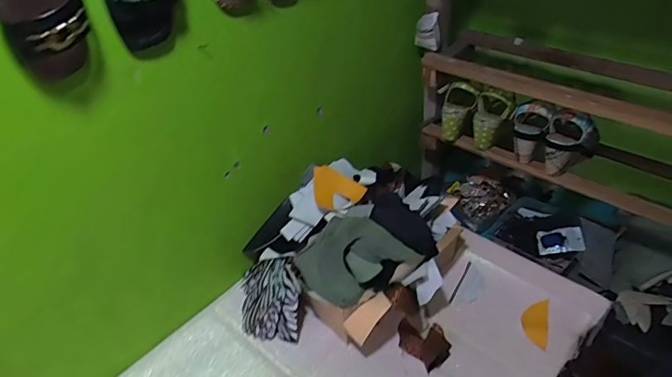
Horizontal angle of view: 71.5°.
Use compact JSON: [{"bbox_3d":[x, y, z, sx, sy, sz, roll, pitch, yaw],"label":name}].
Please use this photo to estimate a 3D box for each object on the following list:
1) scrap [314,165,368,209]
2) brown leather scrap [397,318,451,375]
[{"bbox_3d":[-0.001,0.002,0.980,0.114,0.030,0.077,29,82,10],"label":"scrap"},{"bbox_3d":[0.169,0.289,0.891,0.079,0.015,0.106,-31,45,-28],"label":"brown leather scrap"}]

